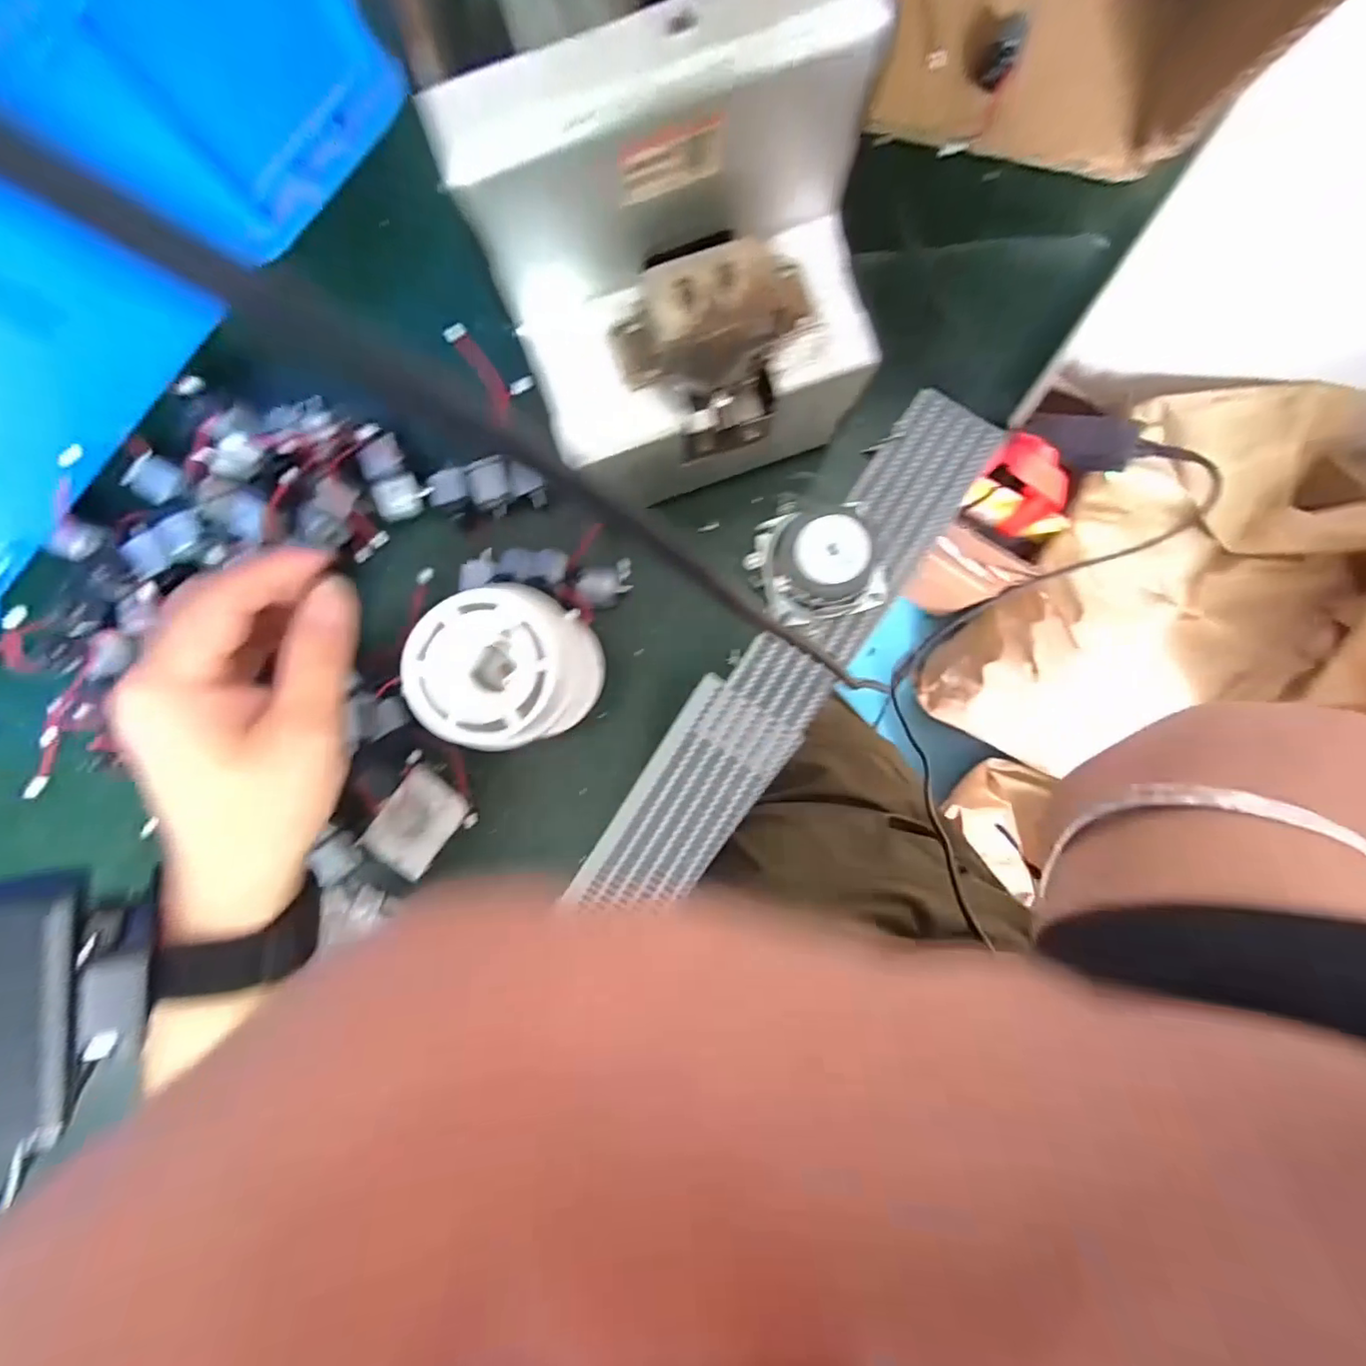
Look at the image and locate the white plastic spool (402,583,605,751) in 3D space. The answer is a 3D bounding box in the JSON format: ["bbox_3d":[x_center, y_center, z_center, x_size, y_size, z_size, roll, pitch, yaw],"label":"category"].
[{"bbox_3d":[-0.070,-0.005,0.250,0.058,0.082,0.059,-13,88,3],"label":"white plastic spool"}]

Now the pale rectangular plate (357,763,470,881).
[{"bbox_3d":[-0.135,0.071,0.293,0.035,0.006,0.050,37,91,3],"label":"pale rectangular plate"}]

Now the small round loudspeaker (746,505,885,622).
[{"bbox_3d":[0.065,-0.058,0.277,0.062,0.031,0.052,-12,88,3],"label":"small round loudspeaker"}]

